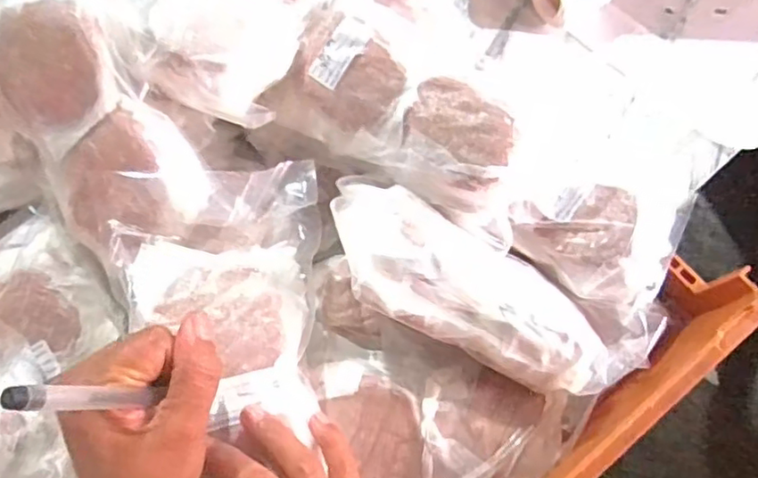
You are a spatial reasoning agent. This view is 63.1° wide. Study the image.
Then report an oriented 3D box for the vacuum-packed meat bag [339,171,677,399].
[{"bbox_3d":[0.069,0.033,0.391,0.213,0.049,0.082,26,72,-8],"label":"vacuum-packed meat bag"}]

